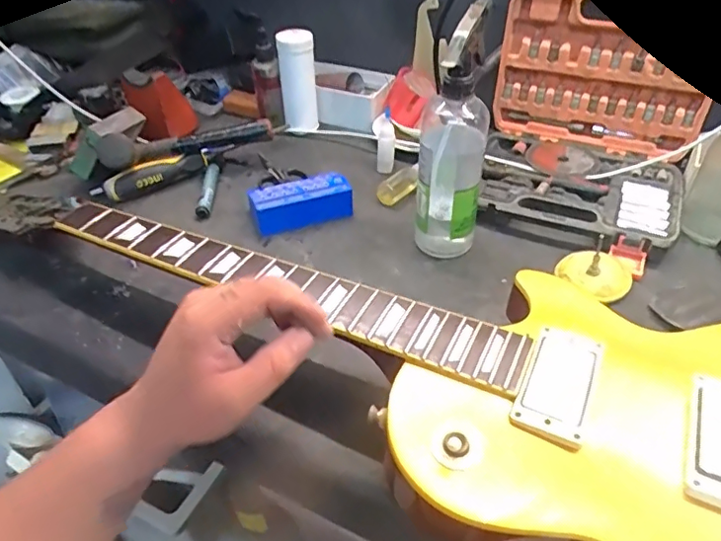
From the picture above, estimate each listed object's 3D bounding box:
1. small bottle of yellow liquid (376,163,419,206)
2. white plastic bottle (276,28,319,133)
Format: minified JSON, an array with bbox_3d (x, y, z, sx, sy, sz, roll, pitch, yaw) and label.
[{"bbox_3d":[0.051,-0.110,0.693,0.029,0.022,0.071,32,64,34],"label":"small bottle of yellow liquid"},{"bbox_3d":[-0.090,-0.275,0.802,0.052,0.136,0.048,-7,40,-6],"label":"white plastic bottle"}]

